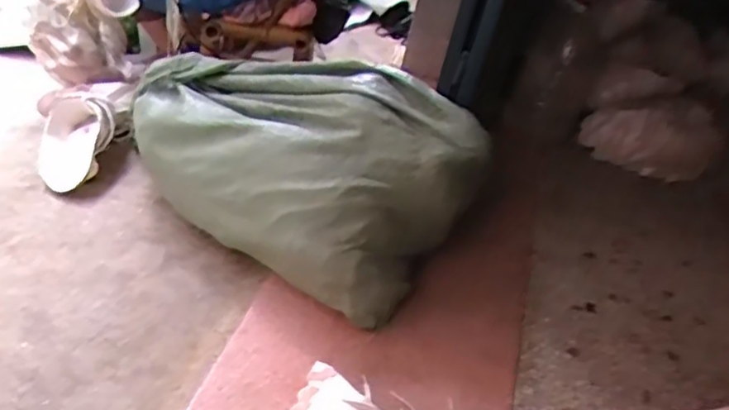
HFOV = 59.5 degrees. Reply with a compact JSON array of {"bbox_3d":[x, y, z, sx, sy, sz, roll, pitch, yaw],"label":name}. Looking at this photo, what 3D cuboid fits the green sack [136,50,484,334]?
[{"bbox_3d":[-0.135,-0.121,1.281,0.667,0.301,0.398,31,41,22],"label":"green sack"}]

